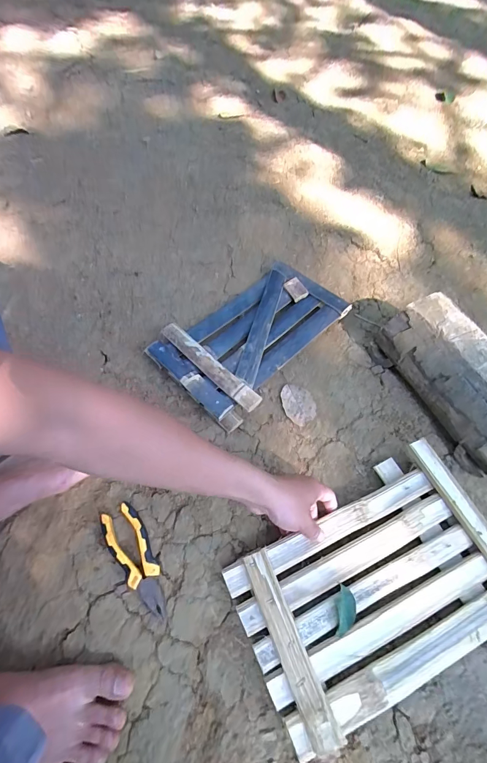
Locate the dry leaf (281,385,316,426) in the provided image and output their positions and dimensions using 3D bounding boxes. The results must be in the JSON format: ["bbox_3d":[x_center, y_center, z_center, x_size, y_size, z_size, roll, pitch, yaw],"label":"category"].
[{"bbox_3d":[0.096,0.040,0.623,0.054,0.006,0.077,-11,60,-9],"label":"dry leaf"}]

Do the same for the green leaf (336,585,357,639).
[{"bbox_3d":[0.127,0.282,0.441,0.024,0.007,0.053,7,59,2],"label":"green leaf"}]

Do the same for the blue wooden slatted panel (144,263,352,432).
[{"bbox_3d":[0.017,-0.095,0.681,0.211,0.040,0.344,39,65,19],"label":"blue wooden slatted panel"}]

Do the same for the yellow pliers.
[{"bbox_3d":[-0.140,0.234,0.473,0.048,0.030,0.143,-27,64,-18],"label":"yellow pliers"}]

